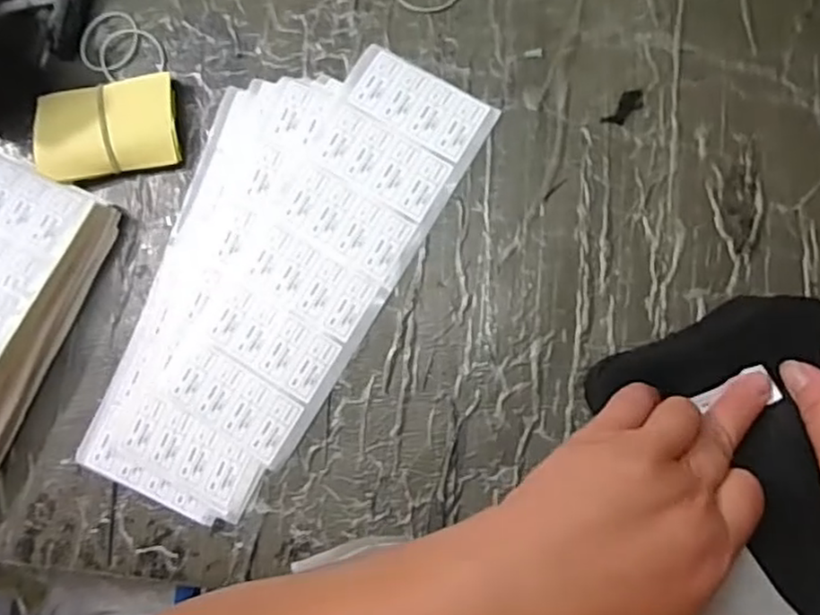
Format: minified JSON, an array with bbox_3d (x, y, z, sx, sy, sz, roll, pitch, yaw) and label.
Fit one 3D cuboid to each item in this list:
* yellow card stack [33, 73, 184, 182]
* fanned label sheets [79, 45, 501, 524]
[{"bbox_3d":[-0.198,-0.116,0.458,0.092,0.017,0.058,-10,84,7],"label":"yellow card stack"},{"bbox_3d":[-0.091,-0.025,0.432,0.154,0.008,0.307,31,90,9],"label":"fanned label sheets"}]

